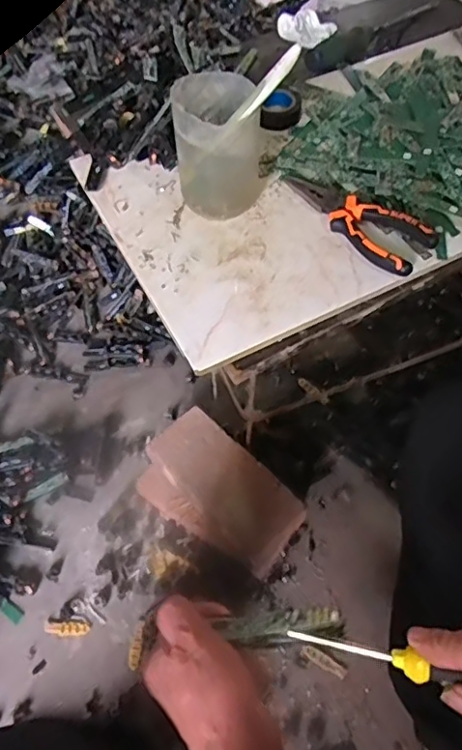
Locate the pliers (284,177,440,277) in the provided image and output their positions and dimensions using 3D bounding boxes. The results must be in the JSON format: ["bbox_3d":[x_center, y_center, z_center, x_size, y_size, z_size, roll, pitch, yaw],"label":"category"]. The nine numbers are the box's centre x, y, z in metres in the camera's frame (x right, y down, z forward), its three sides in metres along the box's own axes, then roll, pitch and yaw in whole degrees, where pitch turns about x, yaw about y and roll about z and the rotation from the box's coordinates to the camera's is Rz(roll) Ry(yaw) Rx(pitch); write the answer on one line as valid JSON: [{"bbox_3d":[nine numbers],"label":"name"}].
[{"bbox_3d":[0.113,-0.149,0.545,0.157,0.020,0.053,35,64,21],"label":"pliers"}]

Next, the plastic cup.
[{"bbox_3d":[-0.012,-0.212,0.540,0.083,0.104,0.096,2,57,2],"label":"plastic cup"}]

